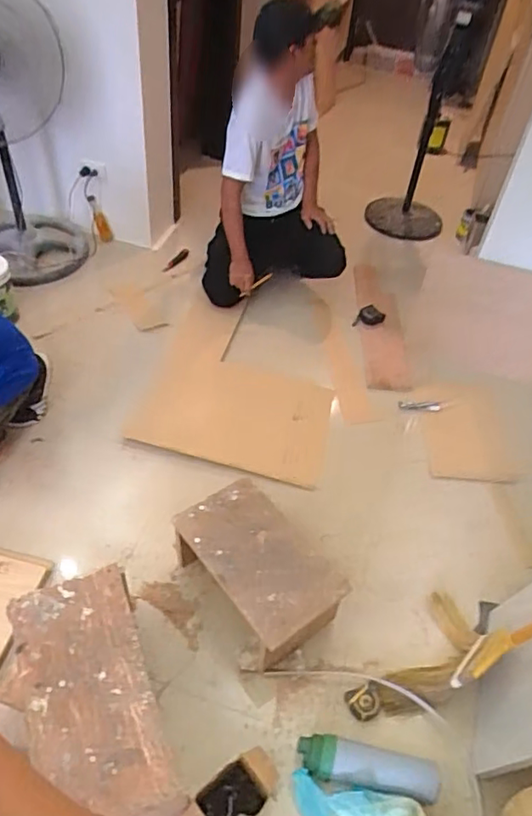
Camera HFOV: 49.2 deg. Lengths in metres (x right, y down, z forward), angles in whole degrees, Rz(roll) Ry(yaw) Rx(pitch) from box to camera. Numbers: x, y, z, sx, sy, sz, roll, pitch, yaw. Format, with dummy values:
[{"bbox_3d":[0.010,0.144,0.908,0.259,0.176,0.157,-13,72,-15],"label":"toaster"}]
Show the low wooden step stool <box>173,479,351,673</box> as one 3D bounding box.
[{"bbox_3d":[-0.021,0.378,1.403,0.234,0.154,0.403,-28,56,-29],"label":"low wooden step stool"}]

